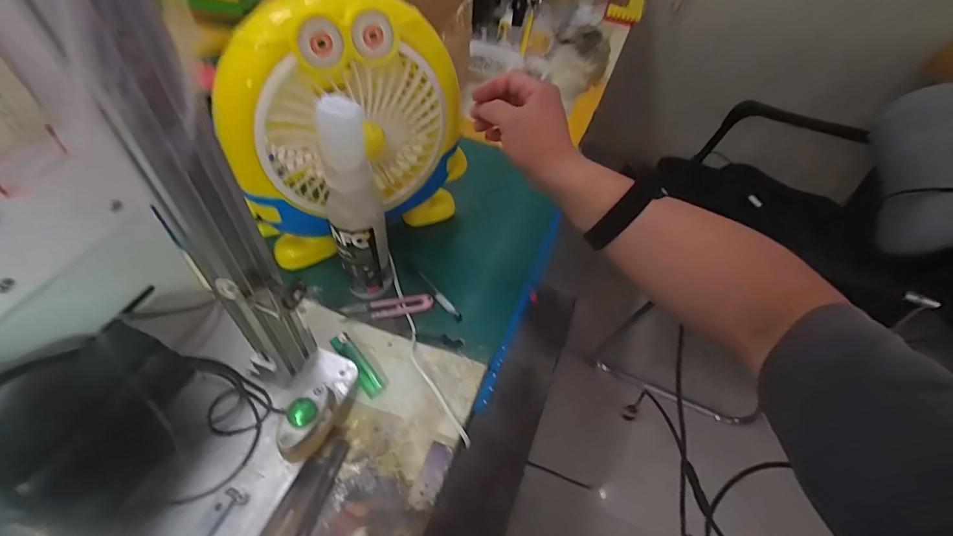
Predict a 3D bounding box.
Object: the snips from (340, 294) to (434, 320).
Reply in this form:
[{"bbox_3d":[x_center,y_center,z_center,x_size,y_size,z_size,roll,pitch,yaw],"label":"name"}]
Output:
[{"bbox_3d":[-0.098,0.046,0.483,0.099,0.015,0.026,-3,52,-9],"label":"snips"}]

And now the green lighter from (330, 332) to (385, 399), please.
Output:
[{"bbox_3d":[-0.122,0.096,0.438,0.019,0.009,0.079,-31,61,-27],"label":"green lighter"}]

